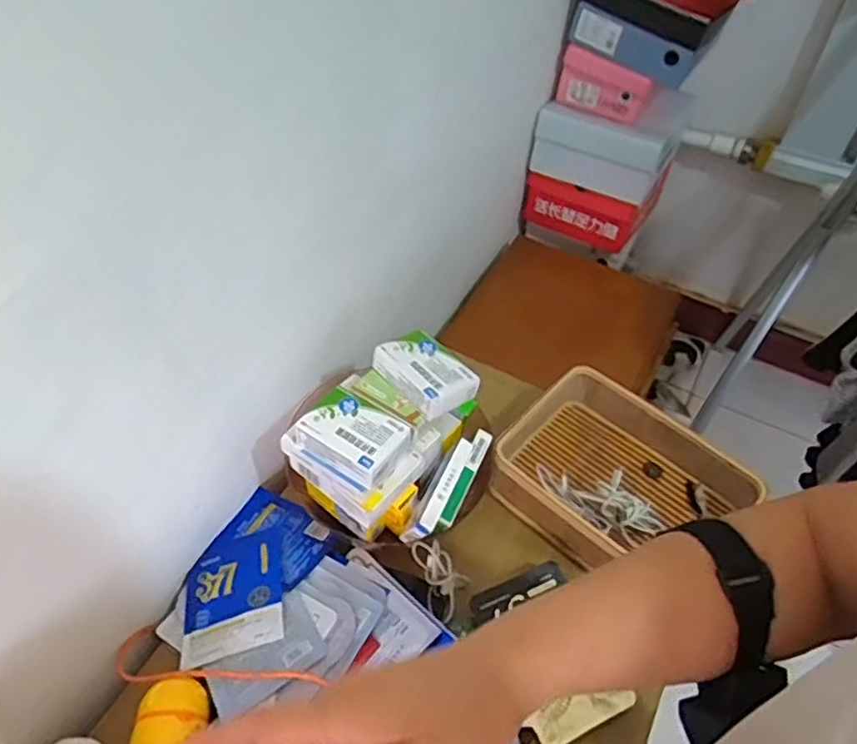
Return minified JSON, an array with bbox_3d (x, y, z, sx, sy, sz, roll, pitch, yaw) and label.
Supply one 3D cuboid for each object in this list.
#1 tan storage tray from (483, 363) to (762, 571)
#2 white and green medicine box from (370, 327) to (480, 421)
[{"bbox_3d":[0.241,0.140,0.829,0.267,0.083,0.214,37,60,26],"label":"tan storage tray"},{"bbox_3d":[-0.002,-0.003,0.744,0.074,0.026,0.112,-35,59,-25],"label":"white and green medicine box"}]

